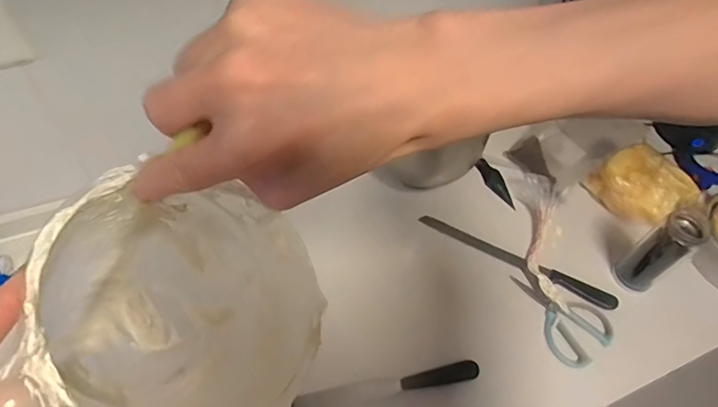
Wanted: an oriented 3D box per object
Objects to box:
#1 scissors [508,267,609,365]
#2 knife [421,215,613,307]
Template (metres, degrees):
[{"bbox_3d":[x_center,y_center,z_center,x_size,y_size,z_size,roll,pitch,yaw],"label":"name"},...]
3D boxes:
[{"bbox_3d":[0.350,0.187,0.846,0.120,0.026,0.178,-25,61,-21],"label":"scissors"},{"bbox_3d":[0.285,0.106,0.887,0.366,0.026,0.032,25,56,12],"label":"knife"}]

